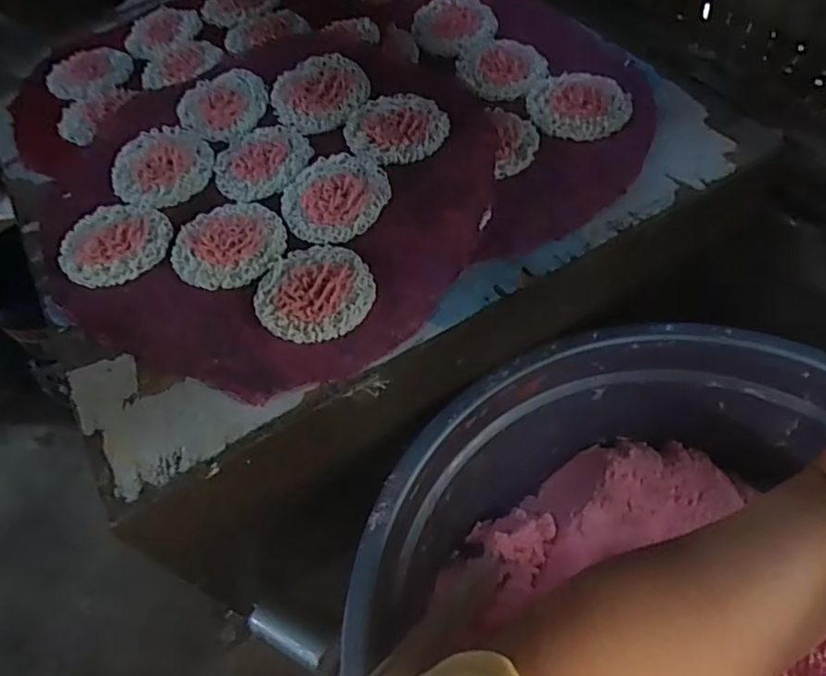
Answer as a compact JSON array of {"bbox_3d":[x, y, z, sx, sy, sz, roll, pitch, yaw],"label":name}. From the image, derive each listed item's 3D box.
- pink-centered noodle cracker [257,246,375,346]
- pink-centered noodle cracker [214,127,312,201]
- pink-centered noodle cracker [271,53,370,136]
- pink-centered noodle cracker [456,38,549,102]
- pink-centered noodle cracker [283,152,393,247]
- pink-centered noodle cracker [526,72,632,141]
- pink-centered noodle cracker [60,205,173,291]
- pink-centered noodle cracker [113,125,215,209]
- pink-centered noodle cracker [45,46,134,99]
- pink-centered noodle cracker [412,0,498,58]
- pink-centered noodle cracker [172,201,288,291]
[{"bbox_3d":[-0.066,-0.033,0.417,0.076,0.005,0.076,-4,54,5],"label":"pink-centered noodle cracker"},{"bbox_3d":[-0.121,-0.141,0.502,0.079,0.010,0.078,-4,54,5],"label":"pink-centered noodle cracker"},{"bbox_3d":[-0.079,-0.209,0.529,0.078,0.014,0.079,-4,54,5],"label":"pink-centered noodle cracker"},{"bbox_3d":[0.078,-0.236,0.546,0.074,0.004,0.083,-12,54,-1],"label":"pink-centered noodle cracker"},{"bbox_3d":[-0.059,-0.107,0.462,0.076,0.007,0.080,-4,54,5],"label":"pink-centered noodle cracker"},{"bbox_3d":[0.133,-0.189,0.502,0.079,0.011,0.073,9,56,13],"label":"pink-centered noodle cracker"},{"bbox_3d":[-0.221,-0.074,0.464,0.077,0.011,0.078,-4,54,5],"label":"pink-centered noodle cracker"},{"bbox_3d":[-0.203,-0.139,0.506,0.078,0.012,0.077,-4,54,5],"label":"pink-centered noodle cracker"},{"bbox_3d":[-0.315,-0.259,0.610,0.079,0.006,0.074,-4,54,5],"label":"pink-centered noodle cracker"},{"bbox_3d":[0.038,-0.296,0.586,0.078,0.011,0.078,-4,54,5],"label":"pink-centered noodle cracker"},{"bbox_3d":[-0.134,-0.070,0.452,0.078,0.007,0.080,-4,54,5],"label":"pink-centered noodle cracker"}]

